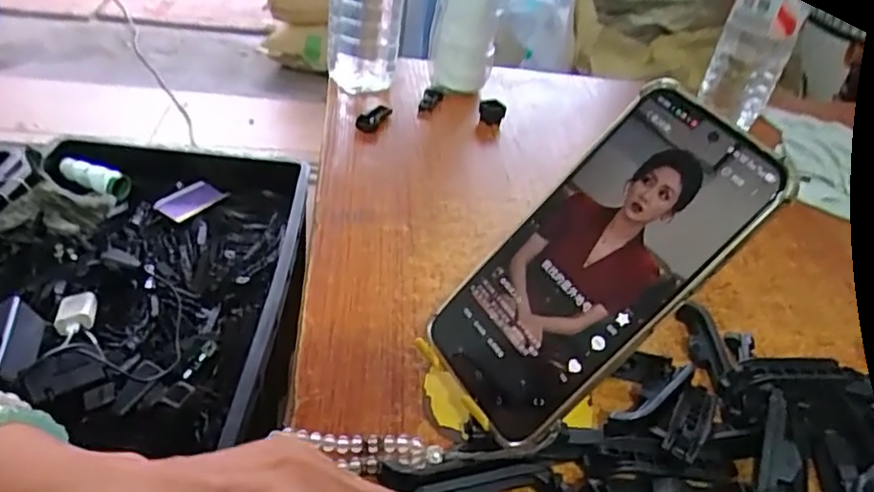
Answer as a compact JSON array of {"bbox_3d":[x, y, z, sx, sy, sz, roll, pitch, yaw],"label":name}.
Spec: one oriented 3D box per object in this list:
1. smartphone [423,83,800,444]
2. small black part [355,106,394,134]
[{"bbox_3d":[0.069,0.009,0.287,0.006,0.169,0.078,26,21,-54],"label":"smartphone"},{"bbox_3d":[-0.057,-0.113,0.566,0.014,0.013,0.042,23,40,17],"label":"small black part"}]

